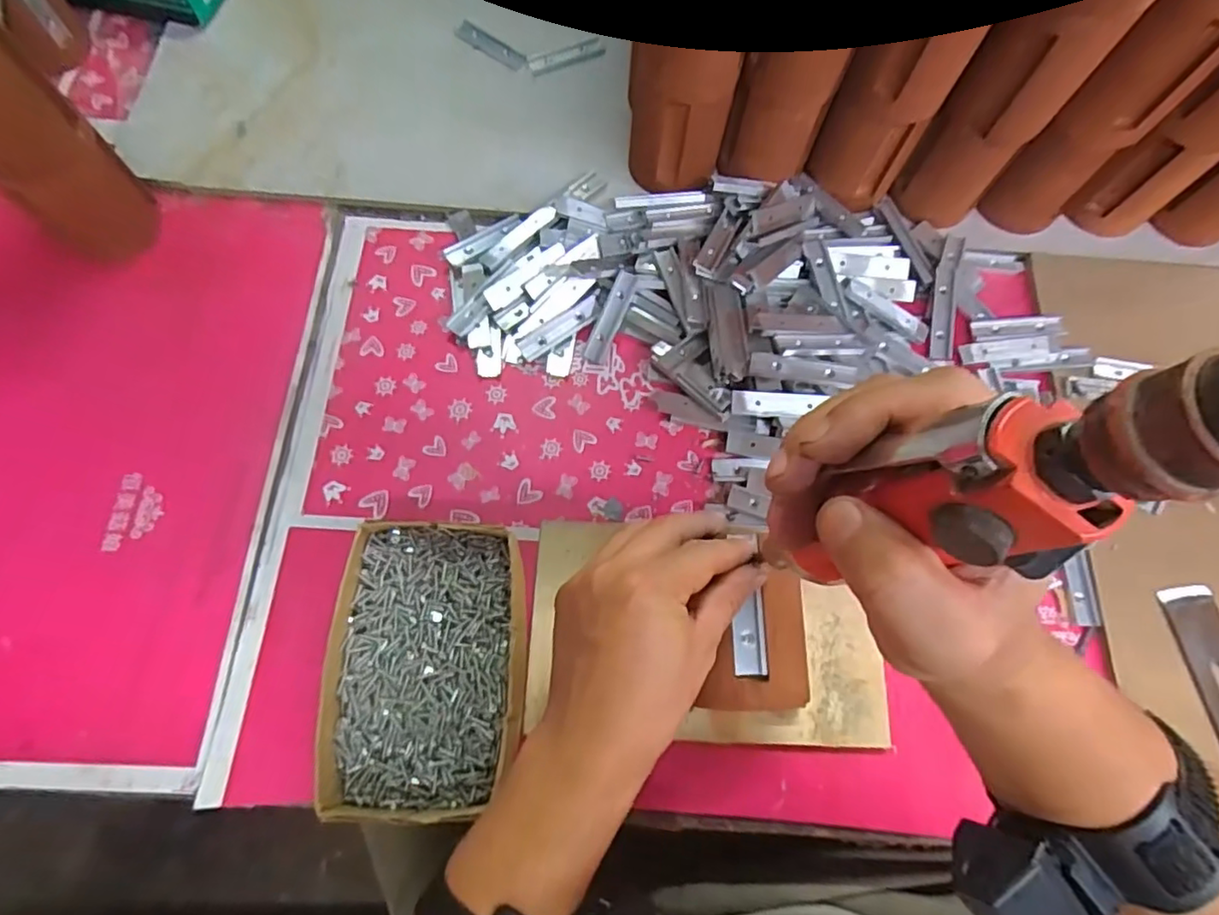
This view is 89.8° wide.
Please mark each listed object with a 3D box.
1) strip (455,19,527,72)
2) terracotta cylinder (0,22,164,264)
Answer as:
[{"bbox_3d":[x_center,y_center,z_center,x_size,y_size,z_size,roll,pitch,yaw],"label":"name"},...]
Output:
[{"bbox_3d":[-0.118,-0.407,0.609,0.080,0.006,0.021,36,73,9],"label":"strip"},{"bbox_3d":[-0.420,-0.234,0.434,0.063,0.199,0.080,42,74,11],"label":"terracotta cylinder"}]

